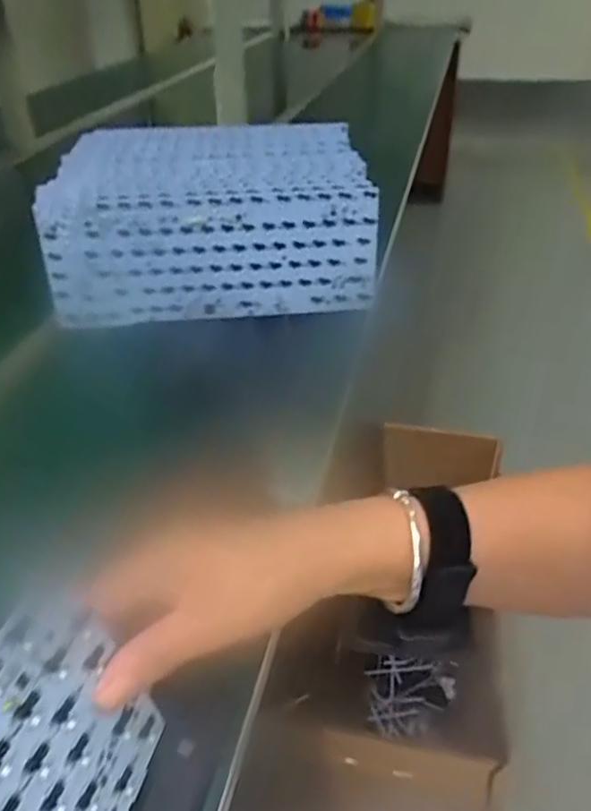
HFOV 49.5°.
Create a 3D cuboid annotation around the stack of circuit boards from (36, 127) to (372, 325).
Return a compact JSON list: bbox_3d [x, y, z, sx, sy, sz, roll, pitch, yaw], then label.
[{"bbox_3d":[-0.088,-0.216,0.708,0.311,0.119,0.271,-3,37,-3],"label":"stack of circuit boards"}]

